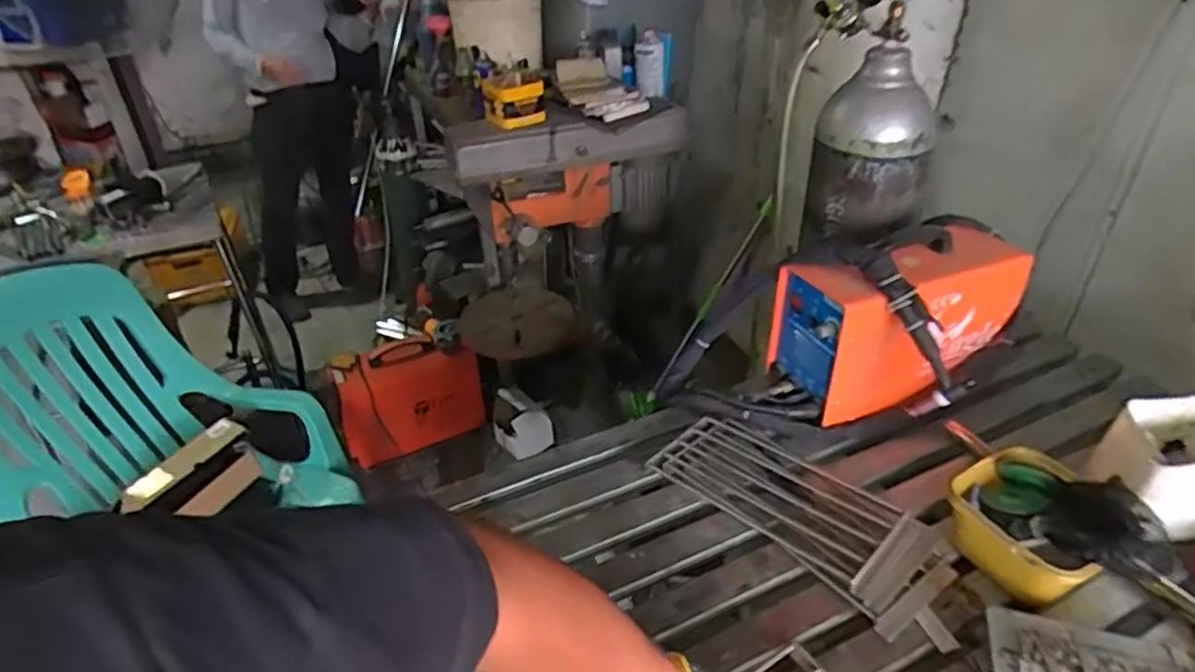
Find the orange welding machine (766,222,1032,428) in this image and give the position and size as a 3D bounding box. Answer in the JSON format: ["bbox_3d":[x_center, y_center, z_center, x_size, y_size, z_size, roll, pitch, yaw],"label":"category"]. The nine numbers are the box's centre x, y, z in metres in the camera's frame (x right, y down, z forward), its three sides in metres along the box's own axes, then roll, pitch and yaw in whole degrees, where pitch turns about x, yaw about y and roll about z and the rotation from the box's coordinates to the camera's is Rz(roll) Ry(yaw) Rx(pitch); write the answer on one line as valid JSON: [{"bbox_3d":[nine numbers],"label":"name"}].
[{"bbox_3d":[0.477,-0.033,1.124,0.340,0.231,0.181,-14,35,-18],"label":"orange welding machine"}]

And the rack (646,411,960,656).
[{"bbox_3d":[0.291,0.235,0.949,0.184,0.051,0.429,-28,40,-32],"label":"rack"}]

